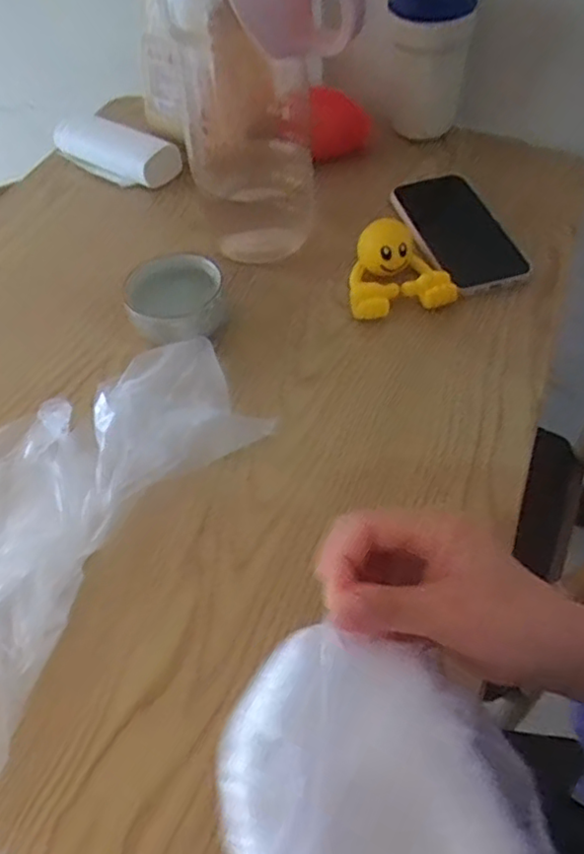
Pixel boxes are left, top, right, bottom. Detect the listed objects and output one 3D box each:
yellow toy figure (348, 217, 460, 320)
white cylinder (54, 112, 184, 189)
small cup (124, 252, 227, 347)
[{"bbox_3d":[0.092,-0.140,0.570,0.085,0.049,0.077,-7,51,-2],"label":"yellow toy figure"},{"bbox_3d":[-0.199,-0.311,0.736,0.188,0.045,0.063,31,59,25],"label":"white cylinder"},{"bbox_3d":[-0.096,-0.103,0.548,0.077,0.044,0.084,-2,51,2],"label":"small cup"}]

